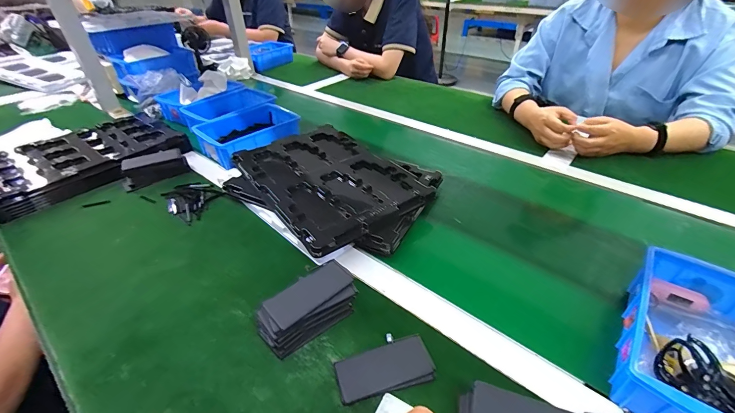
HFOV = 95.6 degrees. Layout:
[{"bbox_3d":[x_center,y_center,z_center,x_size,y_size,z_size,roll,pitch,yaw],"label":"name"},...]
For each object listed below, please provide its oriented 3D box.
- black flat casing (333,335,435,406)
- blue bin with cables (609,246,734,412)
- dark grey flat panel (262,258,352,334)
[{"bbox_3d":[0.017,0.169,0.349,0.099,0.009,0.047,-10,38,-12],"label":"black flat casing"},{"bbox_3d":[0.339,0.142,0.335,0.131,0.063,0.203,25,44,30],"label":"blue bin with cables"},{"bbox_3d":[-0.064,0.096,0.376,0.098,0.005,0.044,-30,46,-33],"label":"dark grey flat panel"}]

